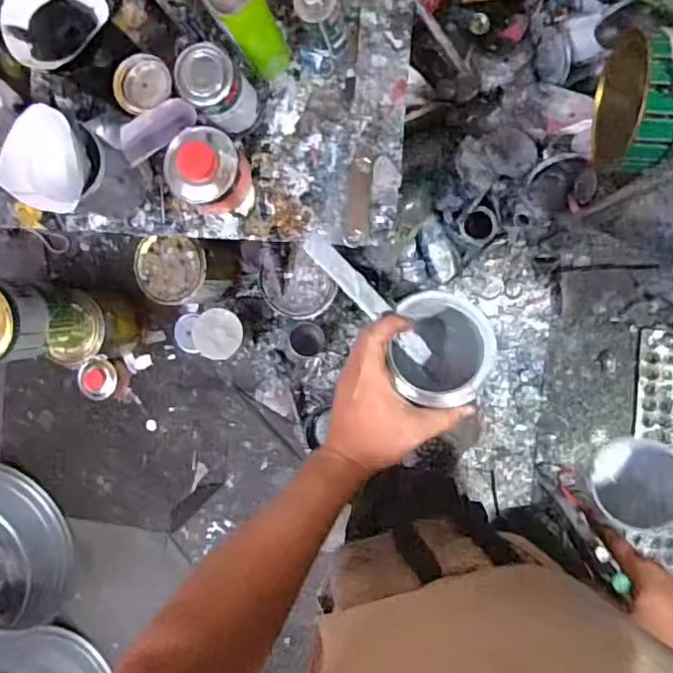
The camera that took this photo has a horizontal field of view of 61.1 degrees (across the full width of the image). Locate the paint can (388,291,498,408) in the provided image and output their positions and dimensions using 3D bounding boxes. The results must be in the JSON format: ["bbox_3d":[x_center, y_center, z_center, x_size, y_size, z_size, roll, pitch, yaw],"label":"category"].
[{"bbox_3d":[0.109,0.009,0.592,0.086,0.119,0.101,1,93,10],"label":"paint can"}]

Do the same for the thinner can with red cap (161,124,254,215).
[{"bbox_3d":[-0.171,-0.224,0.771,0.100,0.089,0.097,0,91,6],"label":"thinner can with red cap"}]

